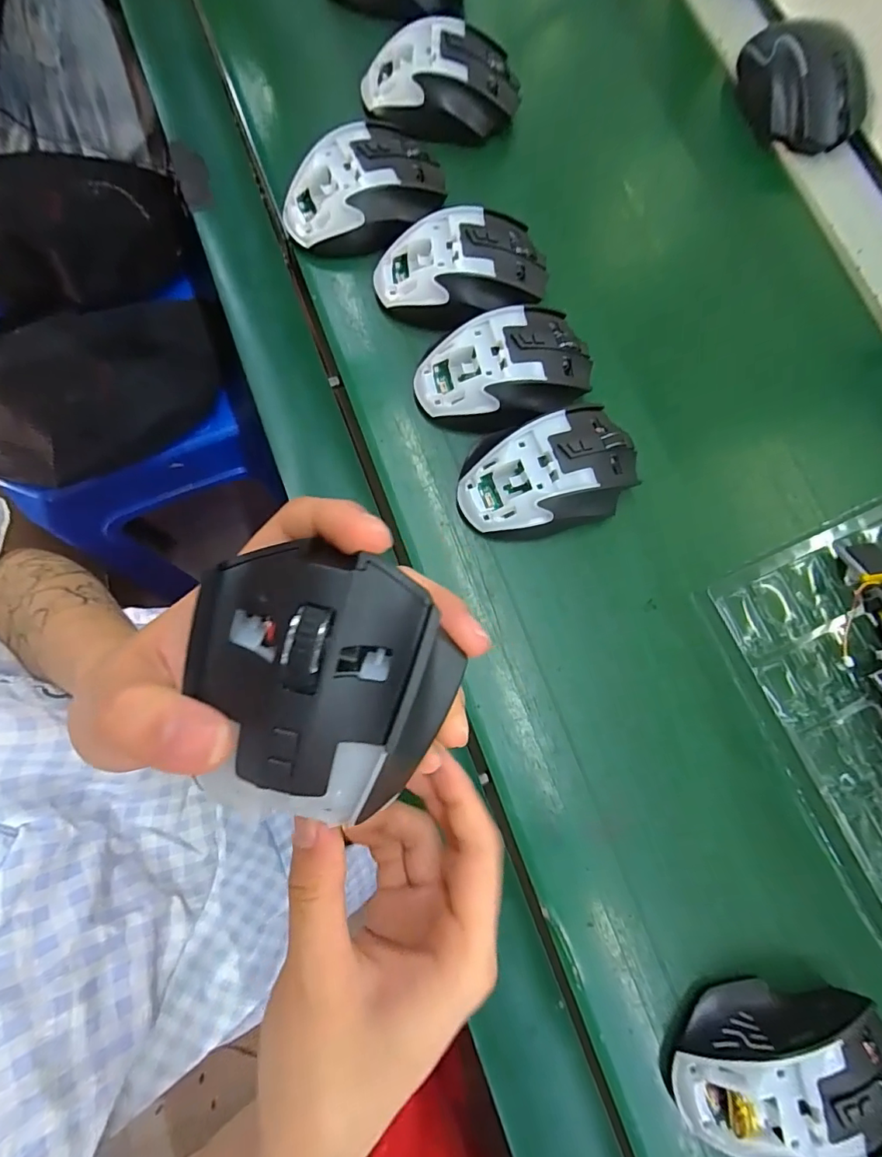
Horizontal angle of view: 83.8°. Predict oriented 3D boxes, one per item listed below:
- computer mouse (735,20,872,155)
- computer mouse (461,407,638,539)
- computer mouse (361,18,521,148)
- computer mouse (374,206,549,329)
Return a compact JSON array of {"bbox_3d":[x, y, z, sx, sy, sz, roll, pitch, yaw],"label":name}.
[{"bbox_3d":[0.279,-0.385,0.384,0.056,0.048,0.107,-32,82,-7],"label":"computer mouse"},{"bbox_3d":[0.067,-0.066,0.307,0.113,0.038,0.074,-20,80,-8],"label":"computer mouse"},{"bbox_3d":[0.000,-0.369,0.366,0.112,0.034,0.065,-9,80,-3],"label":"computer mouse"},{"bbox_3d":[0.015,-0.204,0.332,0.112,0.035,0.073,-11,80,-3],"label":"computer mouse"}]

